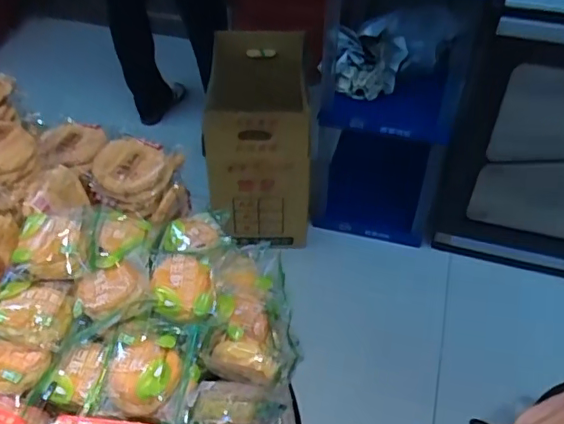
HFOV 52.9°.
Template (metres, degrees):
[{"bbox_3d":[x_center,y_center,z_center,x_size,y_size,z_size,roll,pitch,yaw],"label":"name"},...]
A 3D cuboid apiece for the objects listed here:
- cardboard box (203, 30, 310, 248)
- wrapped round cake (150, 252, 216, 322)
[{"bbox_3d":[-0.074,-0.240,1.750,0.288,0.507,0.474,-2,45,-2],"label":"cardboard box"},{"bbox_3d":[-0.081,0.060,0.464,0.049,0.024,0.055,-7,46,-7],"label":"wrapped round cake"}]

